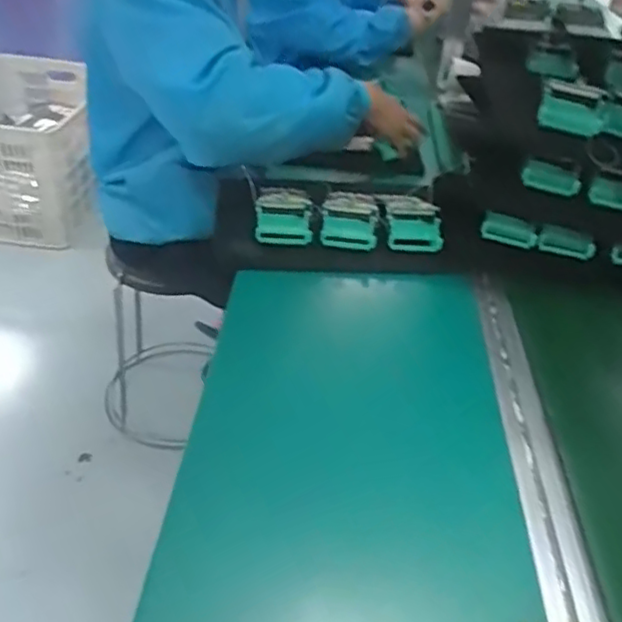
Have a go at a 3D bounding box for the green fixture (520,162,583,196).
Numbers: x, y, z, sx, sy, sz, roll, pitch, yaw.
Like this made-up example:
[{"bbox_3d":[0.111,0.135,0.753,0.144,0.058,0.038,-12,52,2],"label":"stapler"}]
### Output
[{"bbox_3d":[0.304,-0.168,0.838,0.078,0.031,0.012,14,35,-11],"label":"green fixture"}]

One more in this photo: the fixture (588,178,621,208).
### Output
[{"bbox_3d":[0.389,-0.146,0.829,0.074,0.030,0.014,15,37,12],"label":"fixture"}]

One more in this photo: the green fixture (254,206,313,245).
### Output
[{"bbox_3d":[-0.036,-0.111,0.875,0.074,0.045,0.015,5,4,-4],"label":"green fixture"}]

